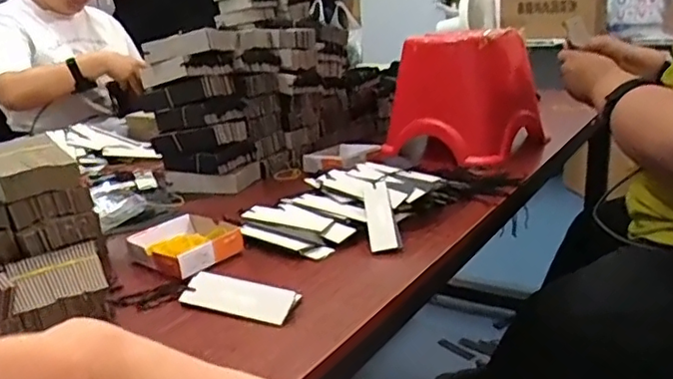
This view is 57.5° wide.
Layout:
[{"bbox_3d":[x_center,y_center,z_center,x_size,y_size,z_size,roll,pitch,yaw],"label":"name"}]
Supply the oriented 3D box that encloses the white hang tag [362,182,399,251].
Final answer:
[{"bbox_3d":[0.055,0.032,0.793,0.033,0.007,0.127,-15,38,6],"label":"white hang tag"}]

